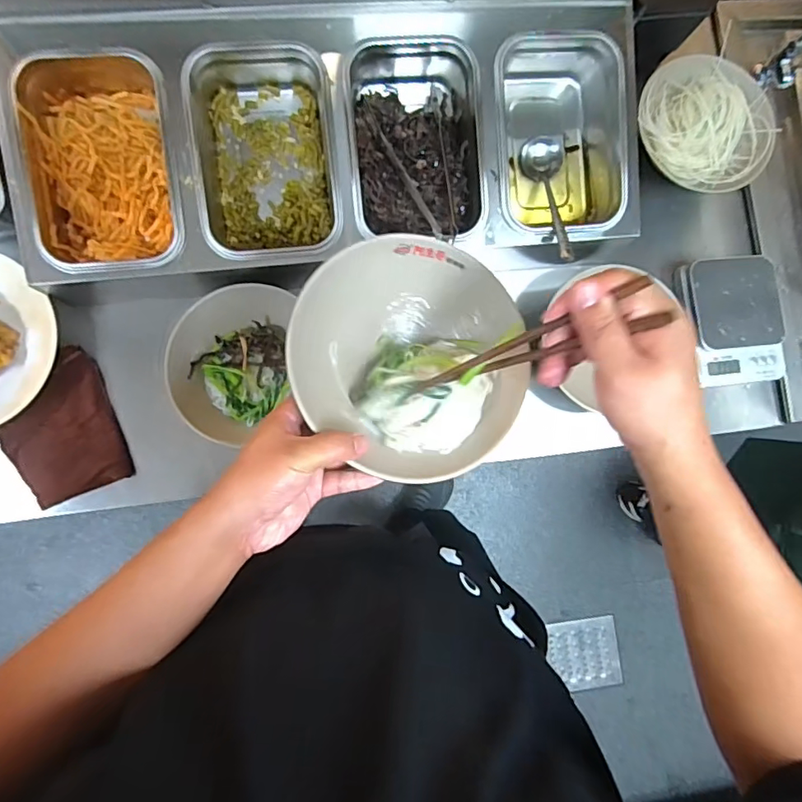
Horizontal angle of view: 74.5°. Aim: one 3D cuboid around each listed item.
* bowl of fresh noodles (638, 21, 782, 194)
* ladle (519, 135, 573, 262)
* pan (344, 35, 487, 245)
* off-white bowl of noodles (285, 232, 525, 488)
[{"bbox_3d":[0.452,-0.413,0.800,0.196,0.059,0.211,0,85,-5],"label":"bowl of fresh noodles"},{"bbox_3d":[0.193,-0.260,0.695,0.058,0.045,0.206,1,65,-5],"label":"ladle"},{"bbox_3d":[0.016,-0.324,0.654,0.161,0.089,0.248,-5,85,-6],"label":"pan"},{"bbox_3d":[0.013,-0.040,0.468,0.205,0.065,0.196,0,85,-5],"label":"off-white bowl of noodles"}]

